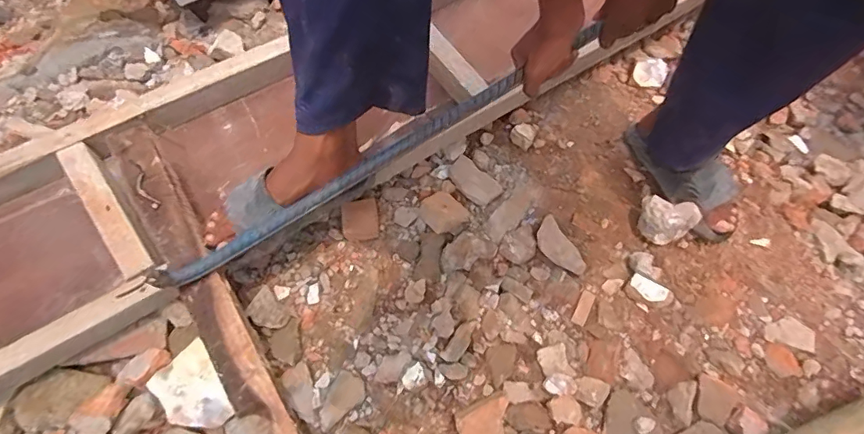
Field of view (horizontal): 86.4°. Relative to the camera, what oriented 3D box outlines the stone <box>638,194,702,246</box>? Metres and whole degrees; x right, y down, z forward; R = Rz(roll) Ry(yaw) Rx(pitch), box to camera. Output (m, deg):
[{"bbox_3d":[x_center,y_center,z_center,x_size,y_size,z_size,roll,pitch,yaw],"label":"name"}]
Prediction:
[{"bbox_3d":[0.380,0.012,0.745,0.084,0.065,0.055,18,64,8],"label":"stone"}]

